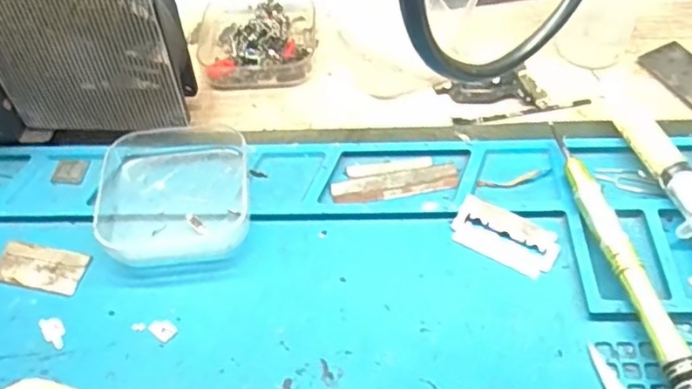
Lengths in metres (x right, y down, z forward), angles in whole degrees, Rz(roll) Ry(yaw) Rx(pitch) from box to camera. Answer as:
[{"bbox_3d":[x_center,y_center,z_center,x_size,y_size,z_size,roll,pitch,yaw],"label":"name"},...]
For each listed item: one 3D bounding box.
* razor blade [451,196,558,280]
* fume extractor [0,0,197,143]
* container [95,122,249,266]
[{"bbox_3d":[0.066,0.018,0.267,0.043,0.004,0.022,26,70,17],"label":"razor blade"},{"bbox_3d":[-0.112,-0.064,0.284,0.076,0.086,0.029,0,53,3],"label":"fume extractor"},{"bbox_3d":[-0.075,-0.004,0.283,0.061,0.017,0.068,-7,53,-2],"label":"container"}]

